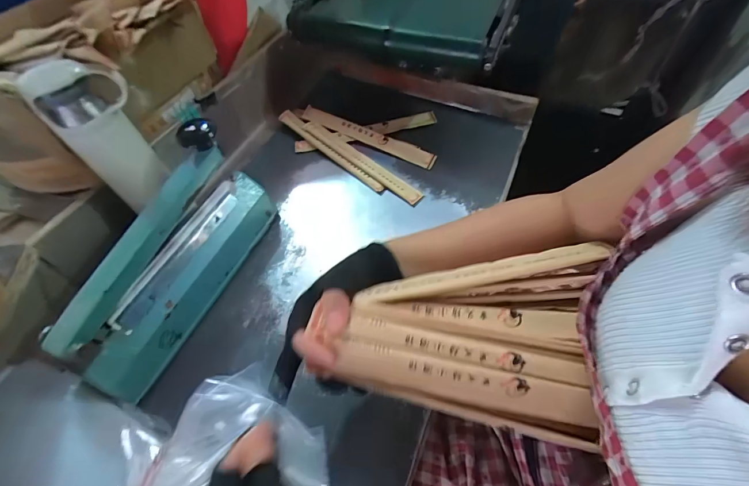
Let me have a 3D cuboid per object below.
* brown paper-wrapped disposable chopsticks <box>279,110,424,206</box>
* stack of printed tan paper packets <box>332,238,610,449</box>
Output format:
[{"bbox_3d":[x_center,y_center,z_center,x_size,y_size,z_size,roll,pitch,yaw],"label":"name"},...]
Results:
[{"bbox_3d":[-0.083,-0.168,0.628,0.264,0.009,0.025,41,84,20],"label":"brown paper-wrapped disposable chopsticks"},{"bbox_3d":[0.089,0.070,0.311,0.206,0.058,0.152,10,57,9],"label":"stack of printed tan paper packets"}]

